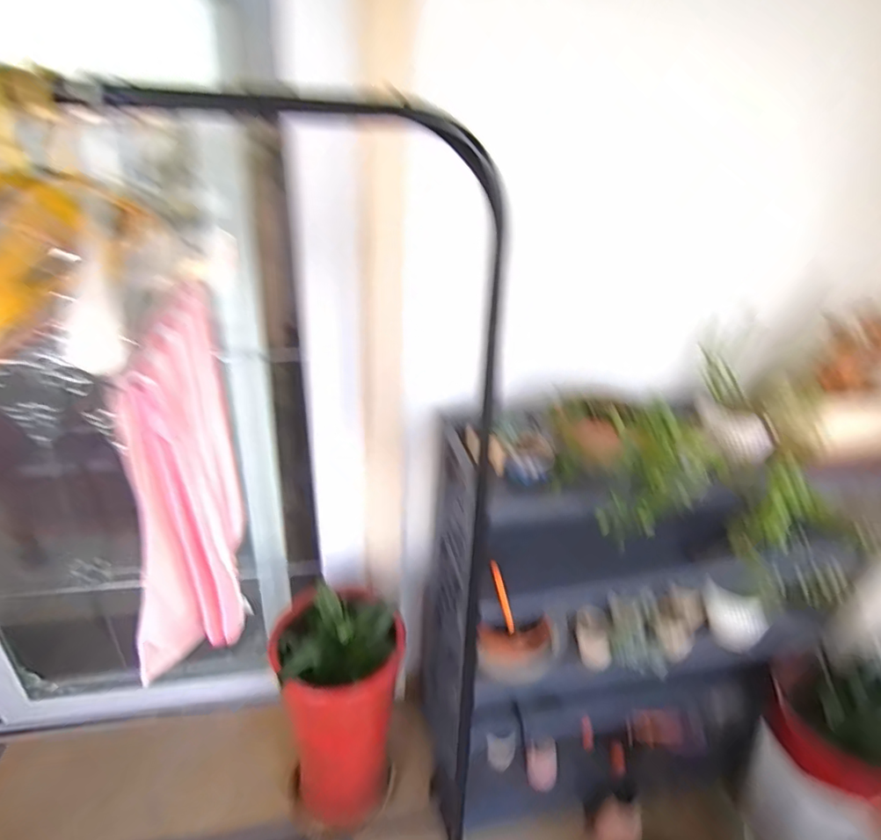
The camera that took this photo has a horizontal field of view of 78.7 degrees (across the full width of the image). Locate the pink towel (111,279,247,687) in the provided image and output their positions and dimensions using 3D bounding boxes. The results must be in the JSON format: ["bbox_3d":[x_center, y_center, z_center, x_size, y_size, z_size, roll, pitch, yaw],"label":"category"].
[{"bbox_3d":[-0.282,0.066,0.592,0.083,0.352,0.234,-3,30,-13],"label":"pink towel"}]

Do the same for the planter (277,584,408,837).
[{"bbox_3d":[-0.222,0.634,1.206,0.258,0.533,0.245,4,30,0],"label":"planter"}]

